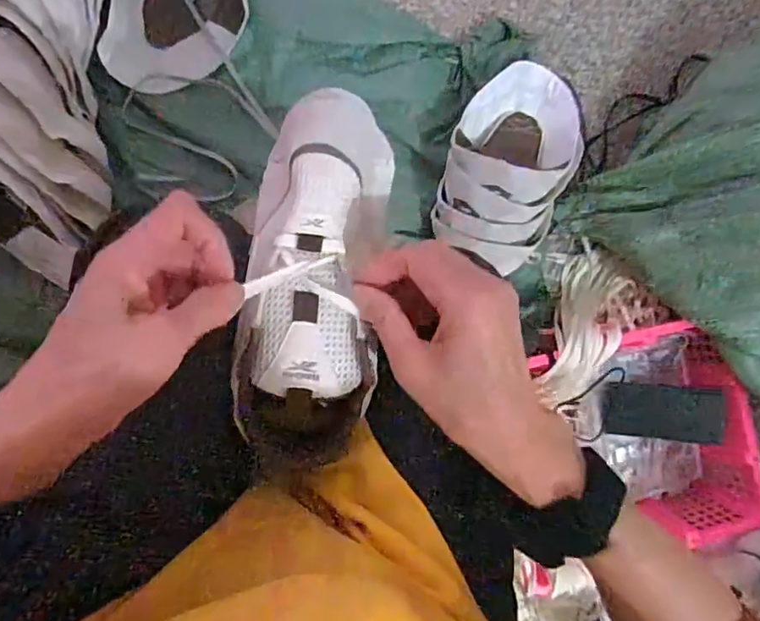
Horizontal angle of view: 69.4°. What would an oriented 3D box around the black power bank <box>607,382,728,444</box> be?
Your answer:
[{"bbox_3d":[0.452,0.165,0.876,0.166,0.022,0.087,1,93,34],"label":"black power bank"}]

